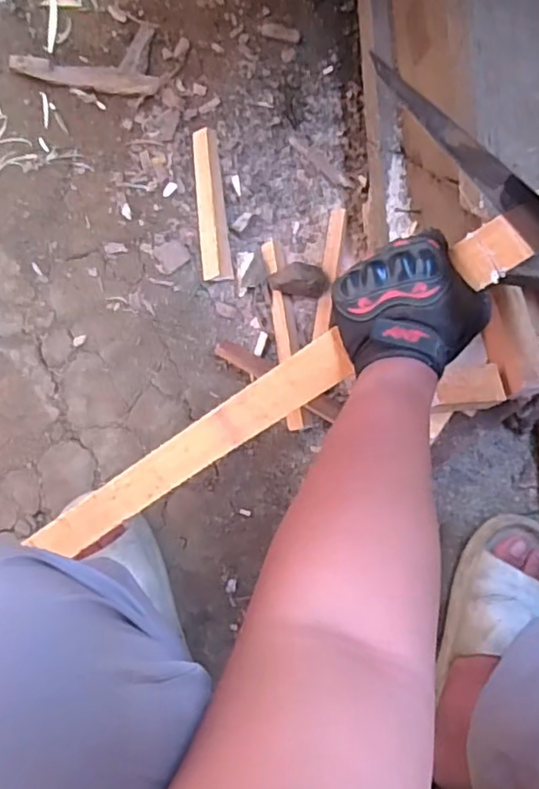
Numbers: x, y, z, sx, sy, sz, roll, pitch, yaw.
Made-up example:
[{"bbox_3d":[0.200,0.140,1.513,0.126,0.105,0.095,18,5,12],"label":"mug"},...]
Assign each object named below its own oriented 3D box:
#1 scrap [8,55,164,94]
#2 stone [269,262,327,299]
[{"bbox_3d":[-0.215,-0.376,0.714,0.166,0.020,0.033,10,85,-4],"label":"scrap"},{"bbox_3d":[0.036,-0.137,0.711,0.067,0.036,0.045,11,85,-4],"label":"stone"}]

